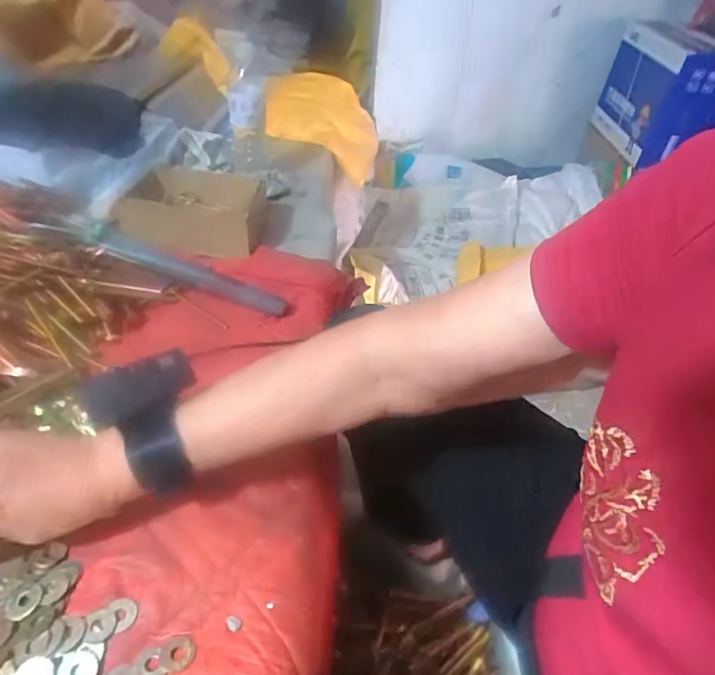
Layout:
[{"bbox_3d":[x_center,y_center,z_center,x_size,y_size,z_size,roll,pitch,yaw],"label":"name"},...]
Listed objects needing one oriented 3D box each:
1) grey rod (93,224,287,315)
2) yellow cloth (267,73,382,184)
[{"bbox_3d":[-0.193,-0.074,0.585,0.222,0.026,0.021,22,38,-10],"label":"grey rod"},{"bbox_3d":[-0.082,-0.512,1.228,0.260,0.167,0.292,6,39,0],"label":"yellow cloth"}]

